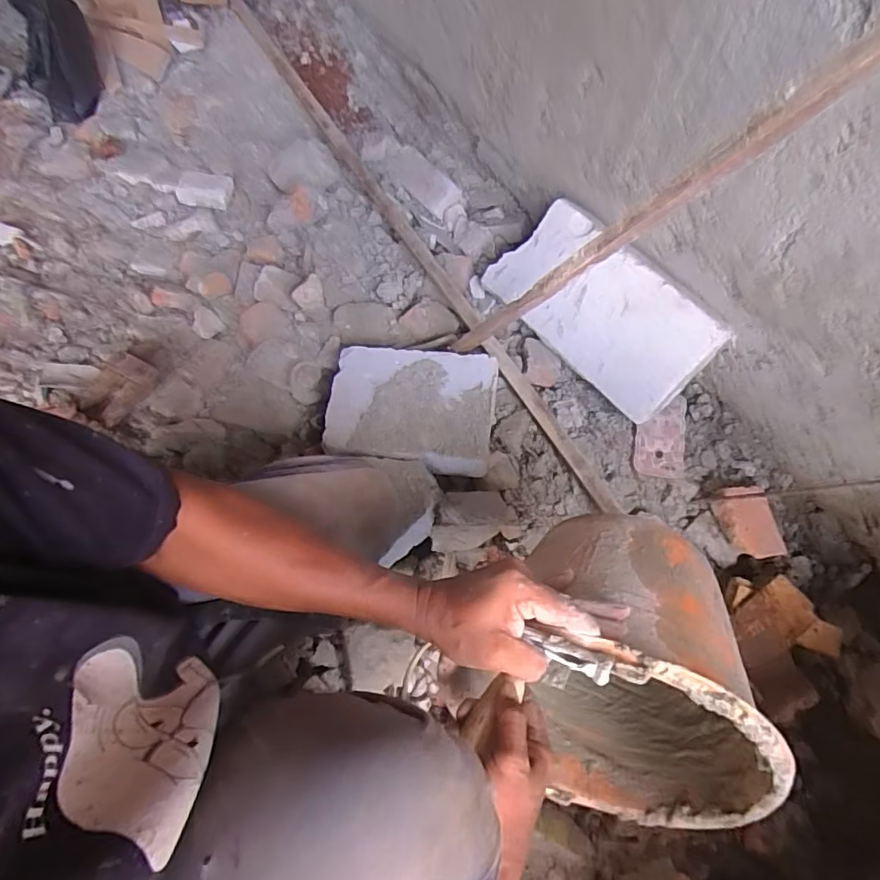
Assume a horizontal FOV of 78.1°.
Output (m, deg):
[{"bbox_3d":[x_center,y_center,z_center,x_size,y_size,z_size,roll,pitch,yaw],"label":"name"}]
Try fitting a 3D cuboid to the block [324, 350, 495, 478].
[{"bbox_3d":[-0.044,-0.059,0.856,0.251,0.043,0.192,6,67,1],"label":"block"}]

